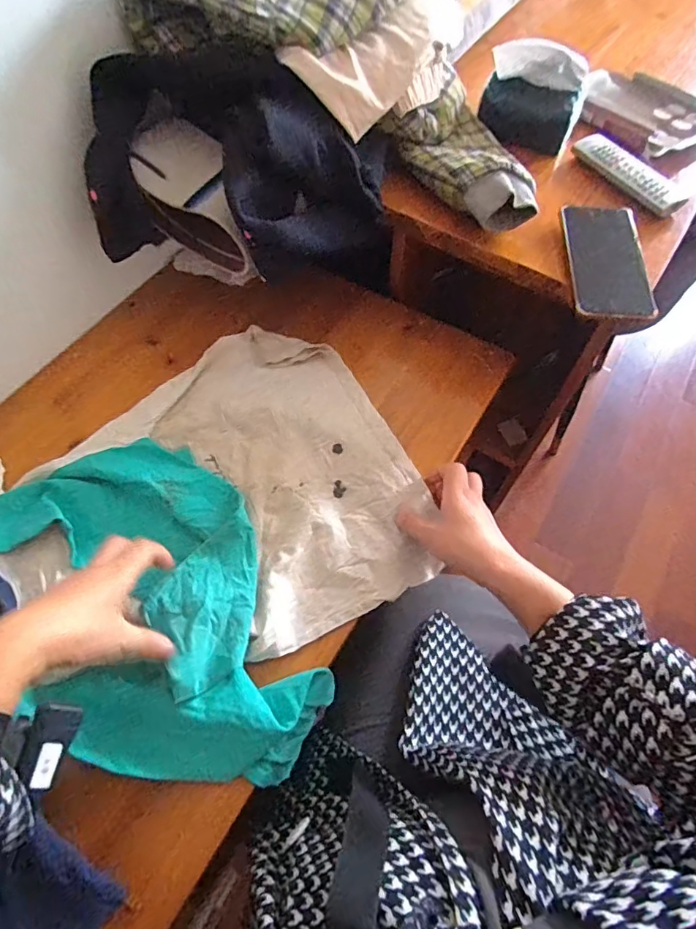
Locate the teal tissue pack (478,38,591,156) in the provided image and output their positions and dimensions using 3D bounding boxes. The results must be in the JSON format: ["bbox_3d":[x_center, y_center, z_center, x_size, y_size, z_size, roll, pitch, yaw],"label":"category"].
[{"bbox_3d":[0.236,-0.467,0.640,0.124,0.084,0.075,19,63,10],"label":"teal tissue pack"}]

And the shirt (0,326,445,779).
[{"bbox_3d":[-0.121,0.057,0.510,0.366,0.042,0.451,37,67,18],"label":"shirt"}]

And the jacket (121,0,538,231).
[{"bbox_3d":[0.029,-0.468,0.568,0.430,0.184,0.266,19,63,10],"label":"jacket"}]

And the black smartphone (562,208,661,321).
[{"bbox_3d":[0.282,-0.225,0.546,0.082,0.014,0.165,3,61,2],"label":"black smartphone"}]

